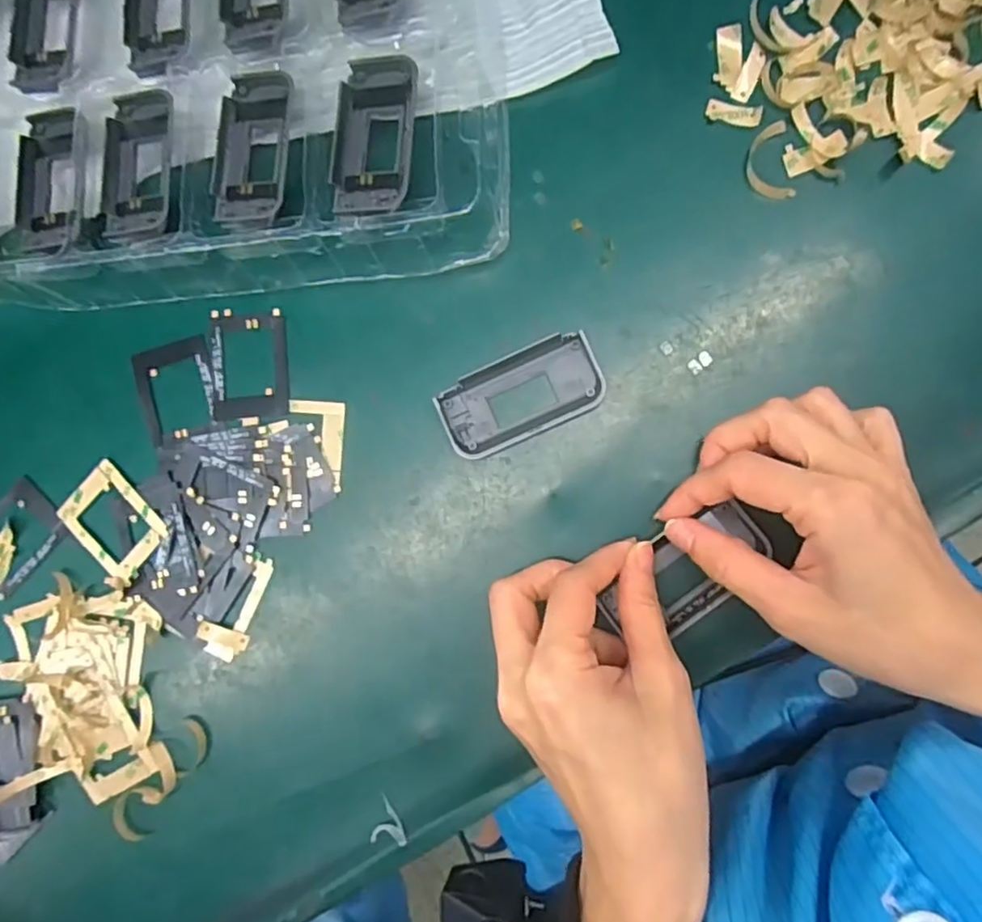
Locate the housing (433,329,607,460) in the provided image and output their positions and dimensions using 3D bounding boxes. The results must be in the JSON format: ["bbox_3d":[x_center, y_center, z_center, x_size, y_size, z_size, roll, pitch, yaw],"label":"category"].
[{"bbox_3d":[0.014,-0.031,0.300,0.076,0.008,0.038,-24,87,6],"label":"housing"}]

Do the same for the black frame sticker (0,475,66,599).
[{"bbox_3d":[-0.247,0.039,0.332,0.035,0.005,0.055,41,94,6],"label":"black frame sticker"}]

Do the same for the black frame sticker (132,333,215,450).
[{"bbox_3d":[-0.159,-0.034,0.323,0.039,0.004,0.051,-13,88,6],"label":"black frame sticker"}]

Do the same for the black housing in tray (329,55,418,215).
[{"bbox_3d":[-0.054,-0.151,0.298,0.036,0.016,0.076,1,89,7],"label":"black housing in tray"}]

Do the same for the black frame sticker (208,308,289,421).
[{"bbox_3d":[-0.121,-0.049,0.319,0.040,0.004,0.054,-3,89,7],"label":"black frame sticker"}]

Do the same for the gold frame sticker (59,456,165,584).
[{"bbox_3d":[-0.190,0.031,0.323,0.038,0.004,0.053,-43,85,4],"label":"gold frame sticker"}]

